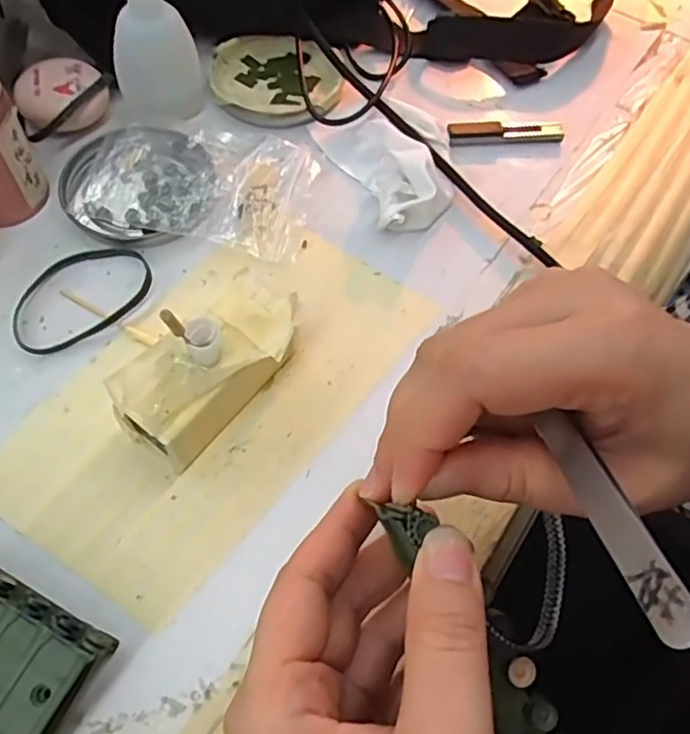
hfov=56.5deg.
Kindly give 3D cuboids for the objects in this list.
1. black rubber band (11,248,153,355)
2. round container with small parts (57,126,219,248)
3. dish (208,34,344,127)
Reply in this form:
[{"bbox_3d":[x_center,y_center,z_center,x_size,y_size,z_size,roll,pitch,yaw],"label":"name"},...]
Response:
[{"bbox_3d":[-0.128,-0.036,0.311,0.070,0.004,0.048,-28,67,-17],"label":"black rubber band"},{"bbox_3d":[-0.109,-0.098,0.341,0.081,0.010,0.077,1,61,-2],"label":"round container with small parts"},{"bbox_3d":[-0.042,-0.172,0.388,0.077,0.017,0.070,1,61,-2],"label":"dish"}]

